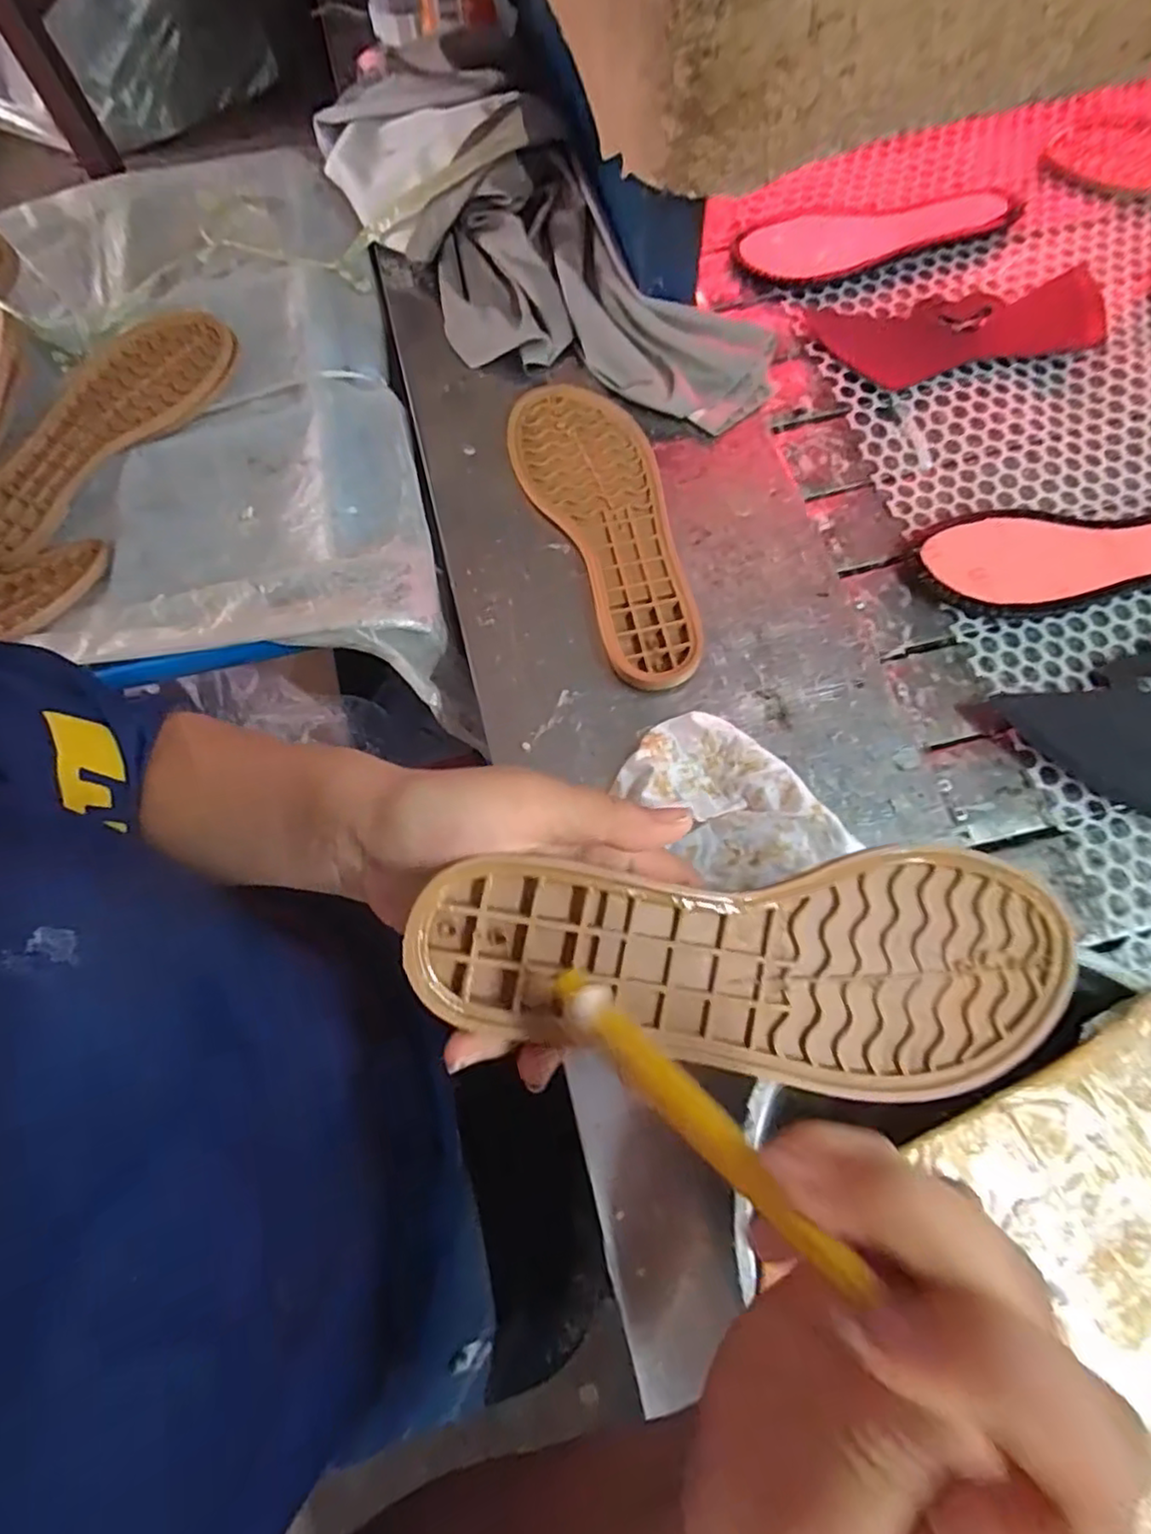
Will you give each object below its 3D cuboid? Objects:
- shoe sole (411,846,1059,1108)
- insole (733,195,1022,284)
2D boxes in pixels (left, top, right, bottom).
[{"bbox_3d":[0.066,0.068,0.227,0.234,0.022,0.079,6,69,-11],"label":"shoe sole"},{"bbox_3d":[0.243,-0.432,0.537,0.211,0.008,0.068,-4,74,5],"label":"insole"}]

